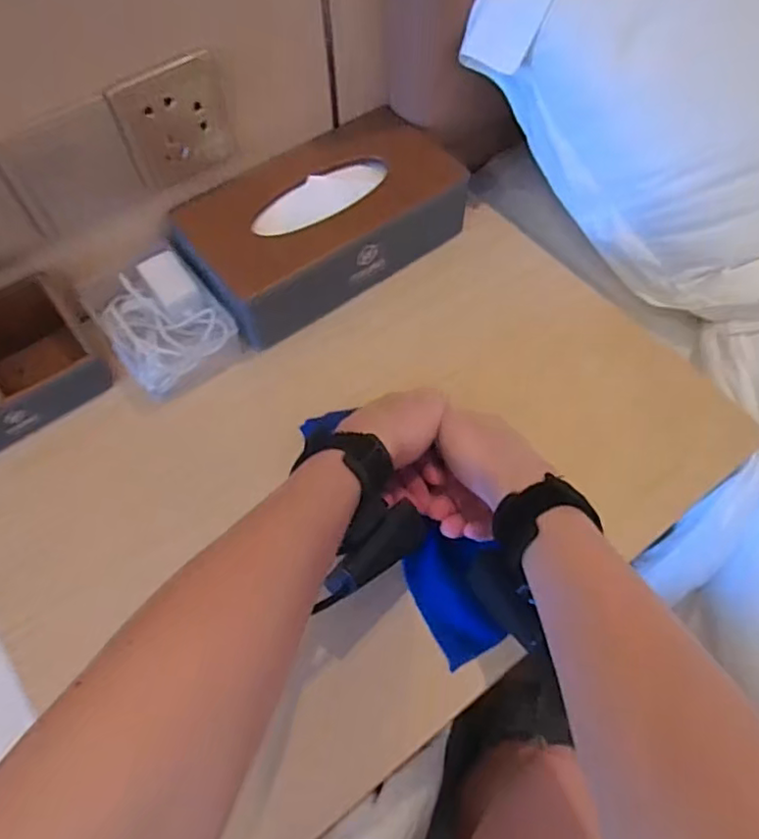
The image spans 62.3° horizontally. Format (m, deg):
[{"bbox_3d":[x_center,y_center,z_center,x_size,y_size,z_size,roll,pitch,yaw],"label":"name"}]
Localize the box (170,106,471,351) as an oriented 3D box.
[{"bbox_3d":[-0.052,-0.183,0.569,0.242,0.062,0.132,-33,63,-17],"label":"box"}]

